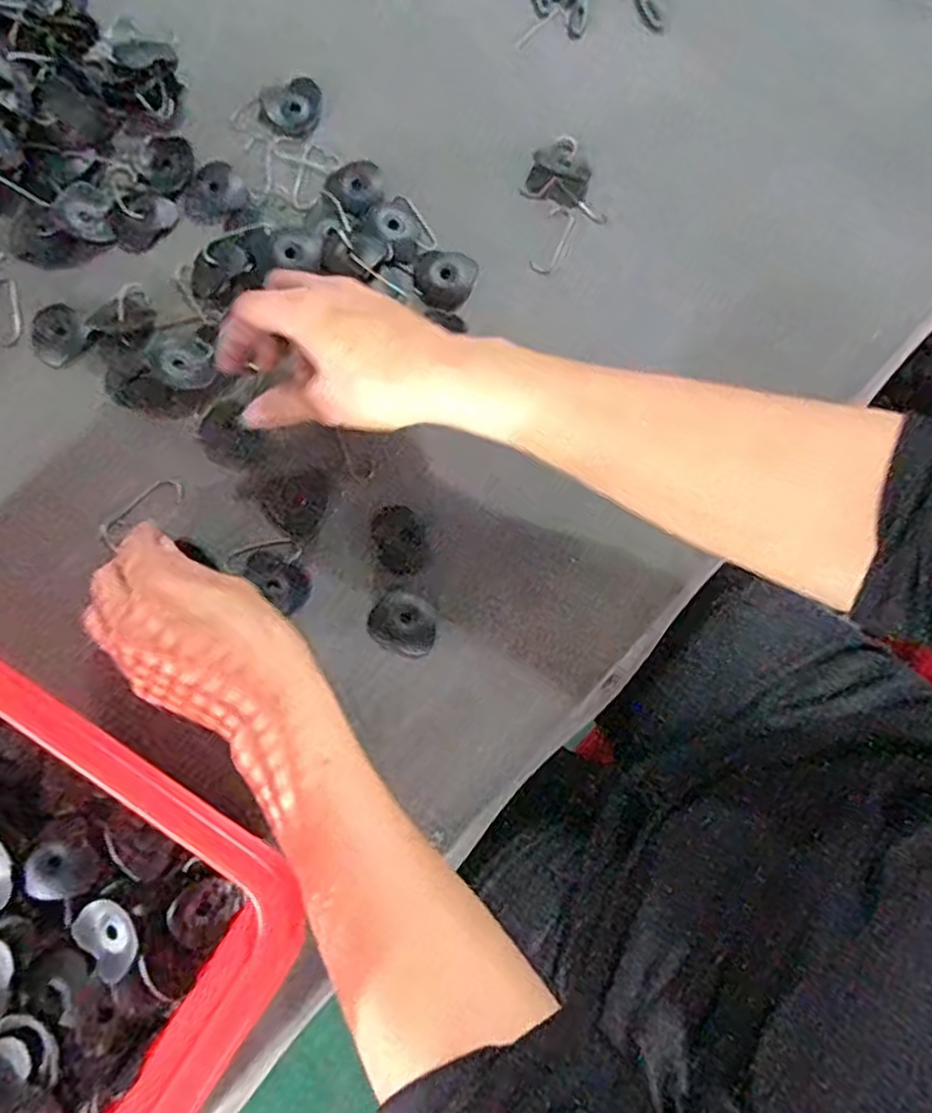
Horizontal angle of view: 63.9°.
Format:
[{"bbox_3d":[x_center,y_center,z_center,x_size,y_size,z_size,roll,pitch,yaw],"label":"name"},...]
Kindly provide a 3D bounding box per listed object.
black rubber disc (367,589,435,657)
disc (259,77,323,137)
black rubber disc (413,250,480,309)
[{"bbox_3d":[-0.033,0.036,0.398,0.037,0.004,0.031,34,80,5],"label":"black rubber disc"},{"bbox_3d":[-0.104,-0.269,0.447,0.036,0.004,0.035,0,79,-1],"label":"disc"},{"bbox_3d":[-0.012,-0.160,0.431,0.034,0.007,0.036,0,79,-1],"label":"black rubber disc"}]

